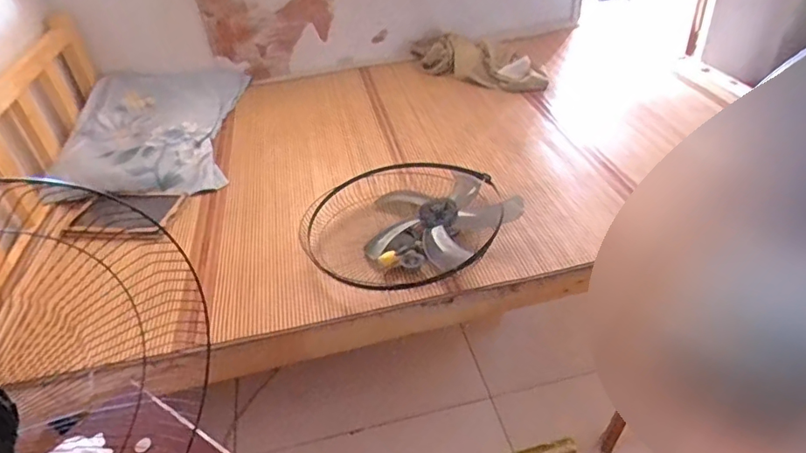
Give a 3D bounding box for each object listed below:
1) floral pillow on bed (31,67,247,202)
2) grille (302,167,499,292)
[{"bbox_3d":[-0.714,-0.293,1.509,0.448,0.112,0.632,-9,38,-5],"label":"floral pillow on bed"},{"bbox_3d":[-0.017,-0.011,1.120,0.405,0.054,0.405,16,42,25],"label":"grille"}]

